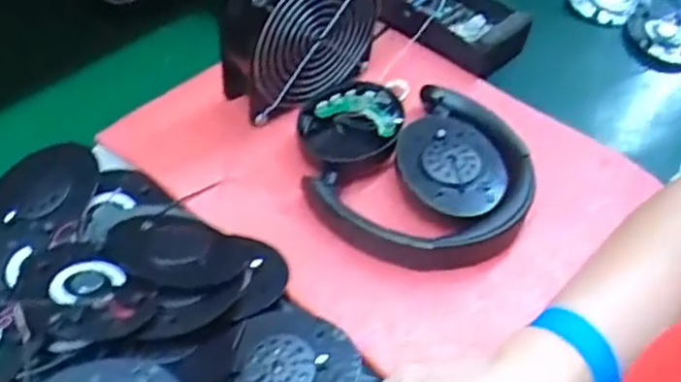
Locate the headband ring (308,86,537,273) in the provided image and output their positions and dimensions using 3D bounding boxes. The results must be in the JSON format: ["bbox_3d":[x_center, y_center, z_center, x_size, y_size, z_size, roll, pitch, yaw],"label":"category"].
[{"bbox_3d":[0.063,-0.004,0.472,0.122,0.028,0.161,36,54,24],"label":"headband ring"}]

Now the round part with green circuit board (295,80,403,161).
[{"bbox_3d":[0.006,-0.046,0.504,0.071,0.021,0.086,15,48,7],"label":"round part with green circuit board"}]

